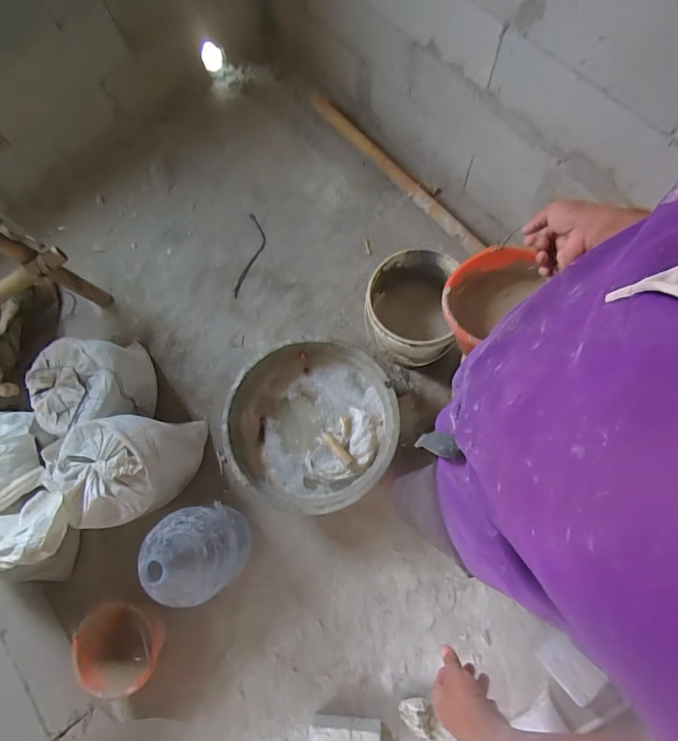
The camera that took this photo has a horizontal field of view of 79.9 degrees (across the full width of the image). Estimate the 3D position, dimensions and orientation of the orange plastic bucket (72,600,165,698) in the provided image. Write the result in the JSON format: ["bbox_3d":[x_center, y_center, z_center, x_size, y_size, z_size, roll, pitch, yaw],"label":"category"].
[{"bbox_3d":[-0.607,0.767,1.127,0.215,0.112,0.200,-1,75,4],"label":"orange plastic bucket"}]

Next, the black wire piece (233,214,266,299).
[{"bbox_3d":[-0.356,-0.449,1.597,0.088,0.027,0.344,16,86,5],"label":"black wire piece"}]

